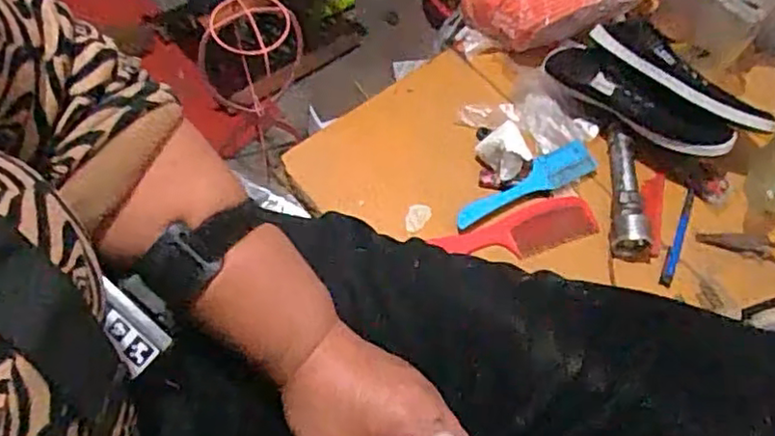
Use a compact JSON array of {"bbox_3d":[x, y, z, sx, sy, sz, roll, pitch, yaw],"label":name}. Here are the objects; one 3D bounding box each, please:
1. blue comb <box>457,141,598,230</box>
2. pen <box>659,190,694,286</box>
[{"bbox_3d":[0.153,-0.038,0.719,0.180,0.018,0.040,-28,67,-17],"label":"blue comb"},{"bbox_3d":[0.321,0.020,0.726,0.013,0.016,0.120,21,75,7],"label":"pen"}]

